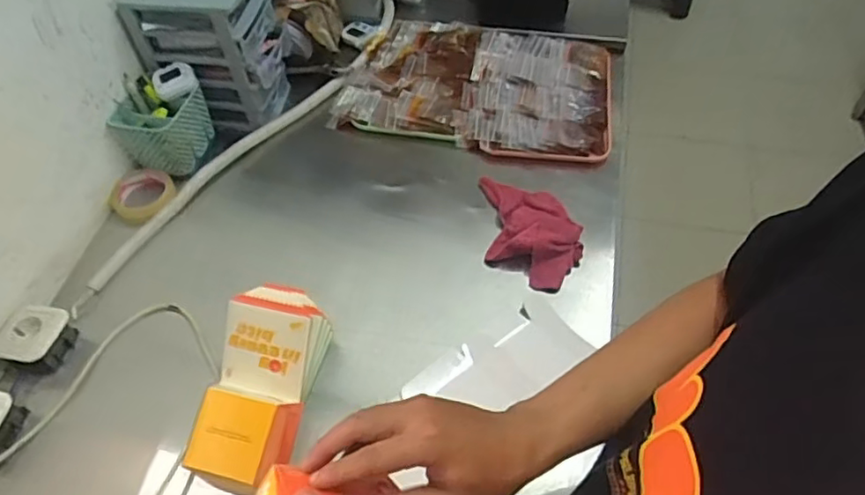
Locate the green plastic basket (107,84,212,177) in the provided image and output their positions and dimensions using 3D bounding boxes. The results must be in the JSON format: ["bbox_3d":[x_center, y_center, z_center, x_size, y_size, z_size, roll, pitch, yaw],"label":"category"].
[{"bbox_3d":[-0.446,-0.196,1.041,0.105,0.115,0.124,7,54,9],"label":"green plastic basket"}]

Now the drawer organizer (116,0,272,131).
[{"bbox_3d":[-0.379,-0.344,1.050,0.199,0.255,0.128,1,53,4],"label":"drawer organizer"}]

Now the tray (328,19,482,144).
[{"bbox_3d":[-0.038,-0.323,1.174,0.232,0.047,0.300,11,55,11],"label":"tray"}]

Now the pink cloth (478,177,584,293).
[{"bbox_3d":[0.149,-0.032,0.938,0.142,0.041,0.205,-1,53,3],"label":"pink cloth"}]

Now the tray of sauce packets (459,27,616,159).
[{"bbox_3d":[0.190,-0.278,1.123,0.263,0.056,0.301,7,54,8],"label":"tray of sauce packets"}]

